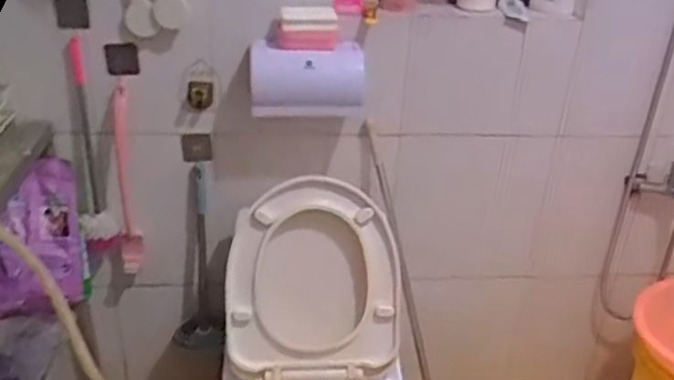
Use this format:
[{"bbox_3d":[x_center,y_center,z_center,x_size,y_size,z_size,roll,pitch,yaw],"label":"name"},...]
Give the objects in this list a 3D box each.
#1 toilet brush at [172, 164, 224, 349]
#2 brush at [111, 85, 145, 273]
[{"bbox_3d":[-0.309,0.155,1.431,0.101,0.418,0.102,-4,28,-14],"label":"toilet brush"},{"bbox_3d":[-0.435,-0.016,1.362,0.043,0.414,0.049,-6,28,-19],"label":"brush"}]

